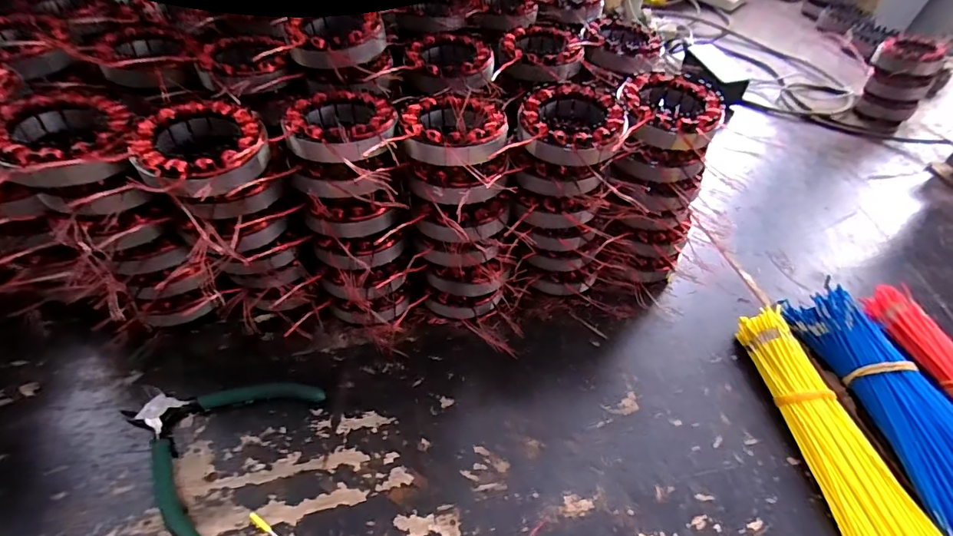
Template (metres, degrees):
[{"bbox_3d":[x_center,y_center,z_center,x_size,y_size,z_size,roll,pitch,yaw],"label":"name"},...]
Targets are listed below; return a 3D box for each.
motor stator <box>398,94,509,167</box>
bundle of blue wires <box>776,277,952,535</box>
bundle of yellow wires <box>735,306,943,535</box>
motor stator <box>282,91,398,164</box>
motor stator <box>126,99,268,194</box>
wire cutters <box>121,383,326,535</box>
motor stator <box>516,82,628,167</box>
[{"bbox_3d":[-0.017,-0.112,0.375,0.084,0.037,0.089,14,49,7],"label":"motor stator"},{"bbox_3d":[0.374,0.125,0.385,0.093,0.043,0.251,-3,49,-8],"label":"bundle of blue wires"},{"bbox_3d":[0.297,0.143,0.372,0.071,0.029,0.241,-1,48,-6],"label":"bundle of yellow wires"},{"bbox_3d":[-0.106,-0.105,0.362,0.085,0.038,0.099,-9,50,-13],"label":"motor stator"},{"bbox_3d":[-0.197,-0.088,0.330,0.084,0.026,0.091,-16,52,-19],"label":"motor stator"},{"bbox_3d":[-0.216,0.126,0.355,0.132,0.014,0.134,20,50,12],"label":"wire cutters"},{"bbox_3d":[0.080,-0.120,0.378,0.087,0.027,0.090,3,48,-3],"label":"motor stator"}]

